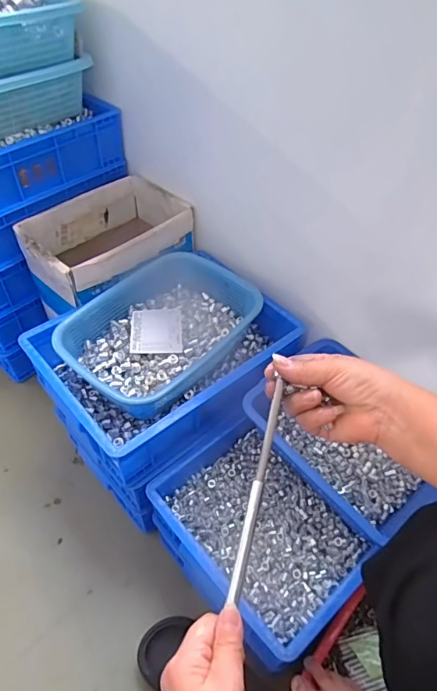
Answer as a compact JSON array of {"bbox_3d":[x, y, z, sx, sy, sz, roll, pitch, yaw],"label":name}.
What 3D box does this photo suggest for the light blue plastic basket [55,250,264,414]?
[{"bbox_3d":[-0.108,-0.034,0.805,0.242,0.074,0.332,33,54,24],"label":"light blue plastic basket"}]

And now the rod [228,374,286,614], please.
[{"bbox_3d":[0.034,0.126,0.396,0.009,0.010,0.187,13,79,8],"label":"rod"}]

